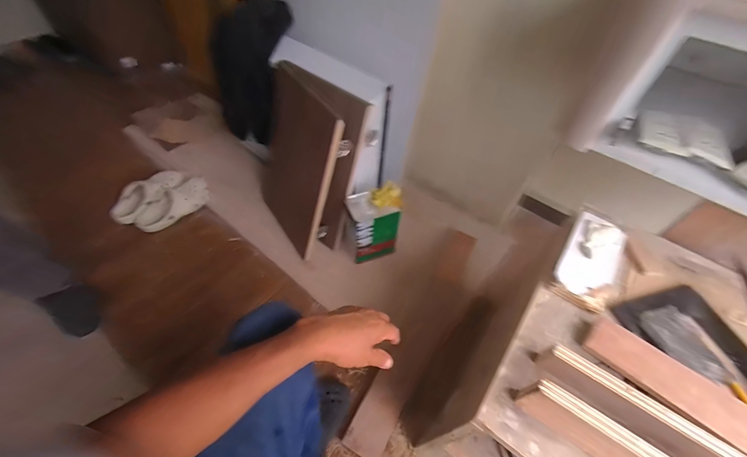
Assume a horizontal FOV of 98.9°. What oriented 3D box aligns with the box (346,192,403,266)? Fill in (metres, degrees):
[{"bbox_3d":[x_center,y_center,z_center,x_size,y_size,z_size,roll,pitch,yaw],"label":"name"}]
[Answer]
[{"bbox_3d":[-0.002,-0.008,1.034,0.152,0.203,0.119,-15,55,-16],"label":"box"}]

